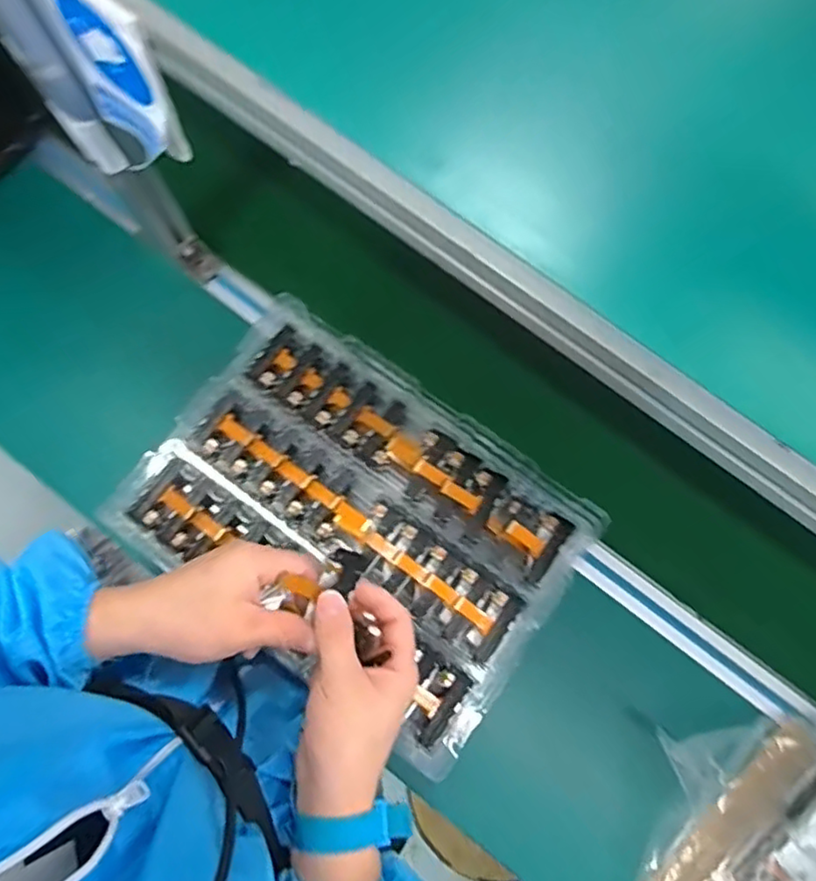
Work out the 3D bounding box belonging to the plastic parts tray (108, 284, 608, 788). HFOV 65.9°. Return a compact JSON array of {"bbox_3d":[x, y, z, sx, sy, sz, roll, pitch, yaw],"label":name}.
[{"bbox_3d":[-0.048,0.074,0.590,0.377,0.029,0.274,34,79,6],"label":"plastic parts tray"}]

